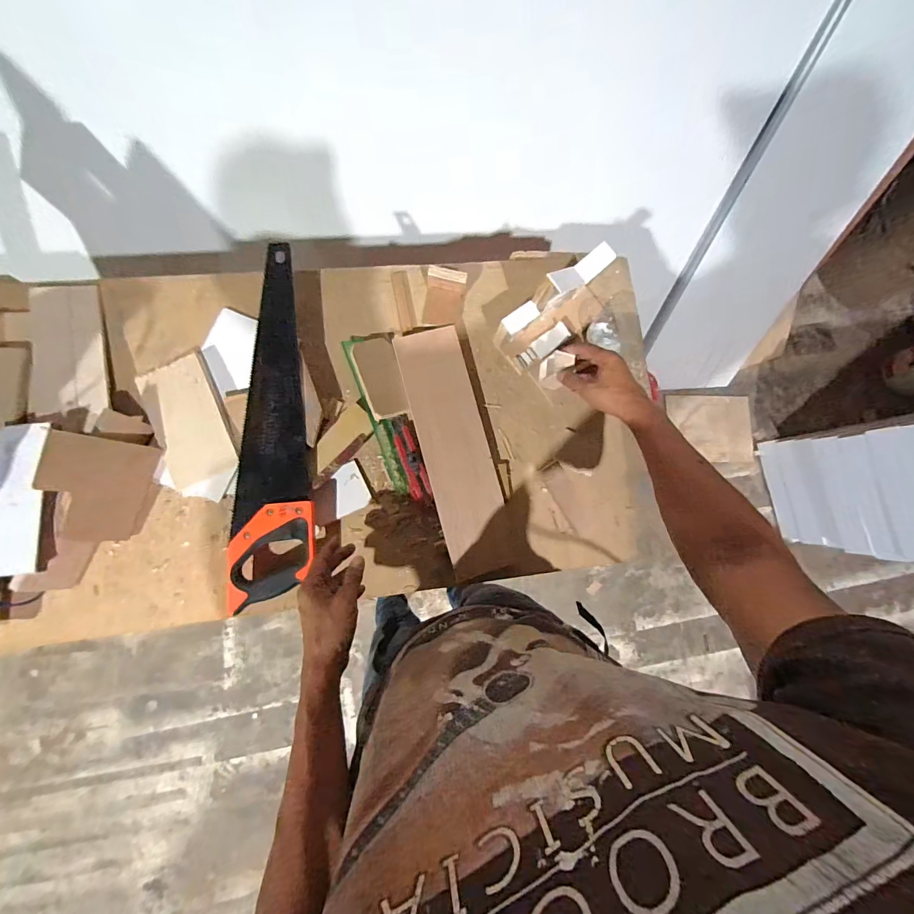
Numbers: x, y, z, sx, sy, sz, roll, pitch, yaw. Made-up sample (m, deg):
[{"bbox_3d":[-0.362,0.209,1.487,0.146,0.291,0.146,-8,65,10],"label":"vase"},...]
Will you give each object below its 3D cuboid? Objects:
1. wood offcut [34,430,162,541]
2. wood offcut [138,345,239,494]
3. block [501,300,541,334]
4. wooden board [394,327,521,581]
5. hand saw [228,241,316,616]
[{"bbox_3d":[-0.465,0.043,0.506,0.010,0.119,0.135,19,88,20],"label":"wood offcut"},{"bbox_3d":[-0.387,-0.055,0.572,0.100,0.029,0.176,-22,85,-7],"label":"wood offcut"},{"bbox_3d":[0.096,-0.210,0.593,0.055,0.011,0.026,-35,87,-8],"label":"block"},{"bbox_3d":[0.004,-0.003,0.605,0.106,0.025,0.389,-15,91,-13],"label":"wooden board"},{"bbox_3d":[-0.255,-0.052,0.563,0.112,0.039,0.512,0,83,-5],"label":"hand saw"}]

